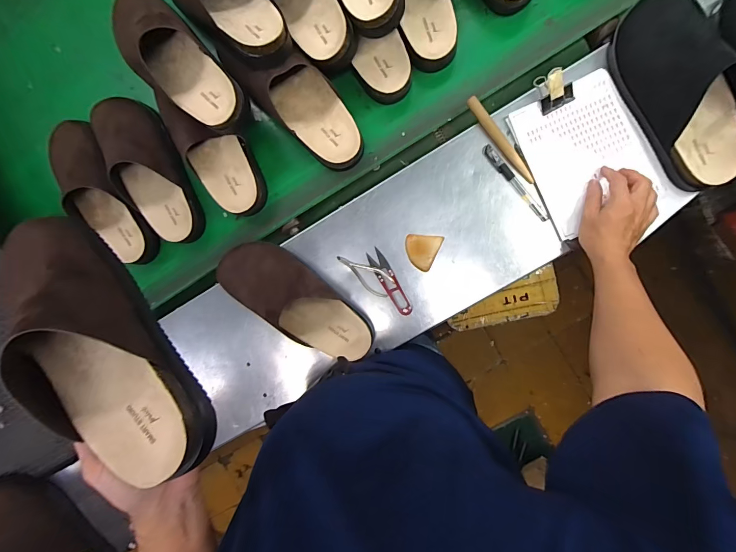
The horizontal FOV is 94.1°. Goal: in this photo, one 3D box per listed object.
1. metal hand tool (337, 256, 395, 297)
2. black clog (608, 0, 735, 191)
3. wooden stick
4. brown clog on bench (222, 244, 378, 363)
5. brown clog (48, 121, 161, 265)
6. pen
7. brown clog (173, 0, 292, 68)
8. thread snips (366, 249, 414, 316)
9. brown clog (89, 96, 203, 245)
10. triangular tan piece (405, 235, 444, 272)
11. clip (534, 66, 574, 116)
[{"bbox_3d":[-0.007,-0.002,0.570,0.101,0.005,0.043,30,98,3],"label":"metal hand tool"},{"bbox_3d":[0.436,-0.258,0.468,0.105,0.075,0.278,-26,90,8],"label":"black clog"},{"bbox_3d":[0.207,-0.210,0.532,0.017,0.014,0.158,-37,88,8],"label":"wooden stick"},{"bbox_3d":[-0.112,0.036,0.542,0.270,0.083,0.103,31,96,4],"label":"brown clog on bench"},{"bbox_3d":[-0.486,-0.146,0.607,0.113,0.078,0.277,-31,89,8],"label":"brown clog"},{"bbox_3d":[0.231,-0.146,0.538,0.016,0.009,0.147,-38,88,8],"label":"pen"},{"bbox_3d":[-0.221,-0.415,0.502,0.116,0.086,0.254,-40,73,8],"label":"brown clog"},{"bbox_3d":[0.036,0.012,0.563,0.026,0.011,0.118,-30,89,8],"label":"thread snips"},{"bbox_3d":[-0.374,-0.180,0.589,0.106,0.074,0.260,-23,90,8],"label":"brown clog"},{"bbox_3d":[0.091,-0.038,0.562,0.057,0.004,0.057,4,94,7],"label":"triangular tan piece"},{"bbox_3d":[0.281,-0.282,0.516,0.049,0.047,0.061,-17,91,8],"label":"clip"}]

